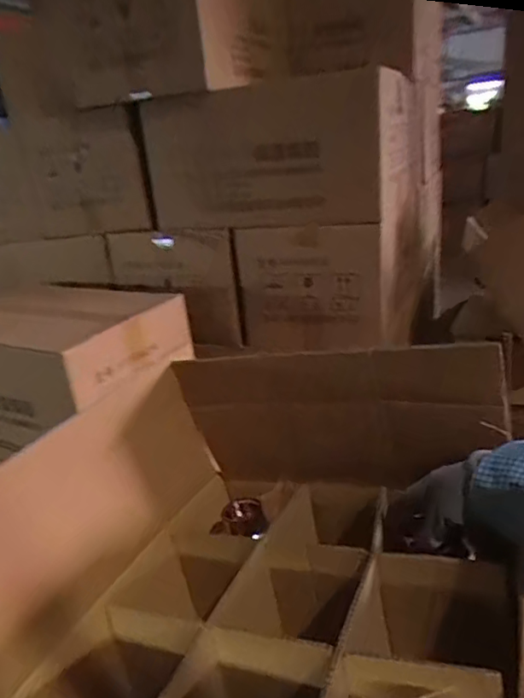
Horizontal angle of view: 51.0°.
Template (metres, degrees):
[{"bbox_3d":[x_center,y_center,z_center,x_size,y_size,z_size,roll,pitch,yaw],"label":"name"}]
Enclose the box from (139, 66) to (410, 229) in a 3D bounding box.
[{"bbox_3d":[0.068,-0.562,1.595,0.669,0.355,0.467,5,23,29],"label":"box"}]

